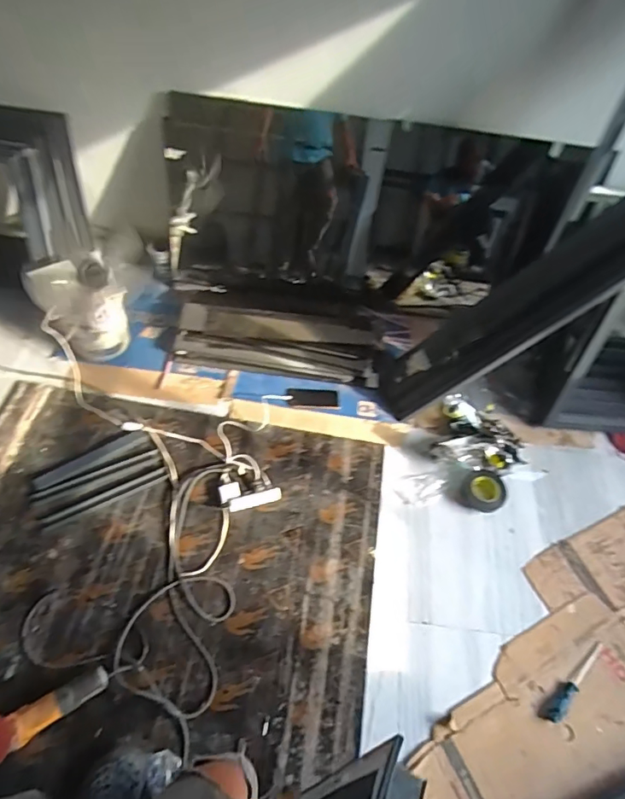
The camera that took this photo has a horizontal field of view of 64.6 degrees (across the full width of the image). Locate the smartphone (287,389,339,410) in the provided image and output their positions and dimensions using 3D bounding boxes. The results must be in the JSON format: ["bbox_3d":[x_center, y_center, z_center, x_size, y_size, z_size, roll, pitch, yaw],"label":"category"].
[{"bbox_3d":[0.002,-0.001,1.713,0.170,0.010,0.090,4,55,-3],"label":"smartphone"}]

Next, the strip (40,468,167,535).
[{"bbox_3d":[-0.599,0.290,1.440,0.360,0.009,0.041,-23,60,-20],"label":"strip"}]

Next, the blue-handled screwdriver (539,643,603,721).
[{"bbox_3d":[0.679,0.724,1.276,0.266,0.027,0.043,-33,64,-25],"label":"blue-handled screwdriver"}]

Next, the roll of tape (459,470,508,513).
[{"bbox_3d":[0.533,0.287,1.541,0.136,0.050,0.126,-5,56,-9],"label":"roll of tape"}]

